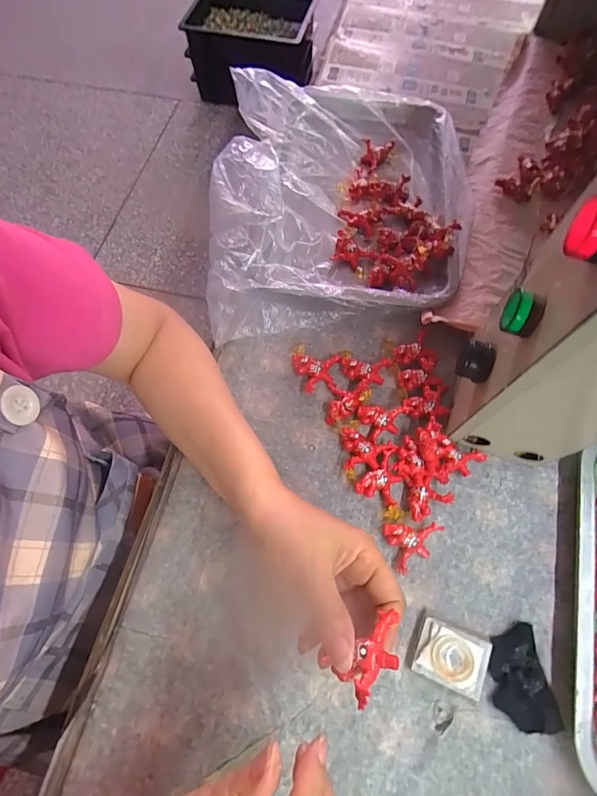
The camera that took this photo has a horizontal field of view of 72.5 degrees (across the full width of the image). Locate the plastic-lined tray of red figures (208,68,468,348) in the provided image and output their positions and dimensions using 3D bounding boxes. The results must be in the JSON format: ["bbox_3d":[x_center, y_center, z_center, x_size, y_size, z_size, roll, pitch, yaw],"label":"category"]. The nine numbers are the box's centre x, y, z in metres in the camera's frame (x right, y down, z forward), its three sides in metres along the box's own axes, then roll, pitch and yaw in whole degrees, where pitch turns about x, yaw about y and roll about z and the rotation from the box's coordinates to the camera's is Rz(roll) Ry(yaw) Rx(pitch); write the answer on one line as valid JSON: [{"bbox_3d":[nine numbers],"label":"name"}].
[{"bbox_3d":[0.049,-0.234,0.456,0.278,0.063,0.363,0,67,1],"label":"plastic-lined tray of red figures"}]

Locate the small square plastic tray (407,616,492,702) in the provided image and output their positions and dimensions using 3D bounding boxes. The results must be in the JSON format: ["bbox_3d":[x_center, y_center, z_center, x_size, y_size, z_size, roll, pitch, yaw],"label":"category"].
[{"bbox_3d":[0.112,0.189,0.296,0.050,0.019,0.039,21,69,10],"label":"small square plastic tray"}]

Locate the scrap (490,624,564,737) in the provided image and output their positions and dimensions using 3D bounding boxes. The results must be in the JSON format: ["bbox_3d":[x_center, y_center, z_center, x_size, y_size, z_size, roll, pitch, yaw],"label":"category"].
[{"bbox_3d":[0.160,0.204,0.294,0.040,0.012,0.064,-10,67,-3],"label":"scrap"}]

